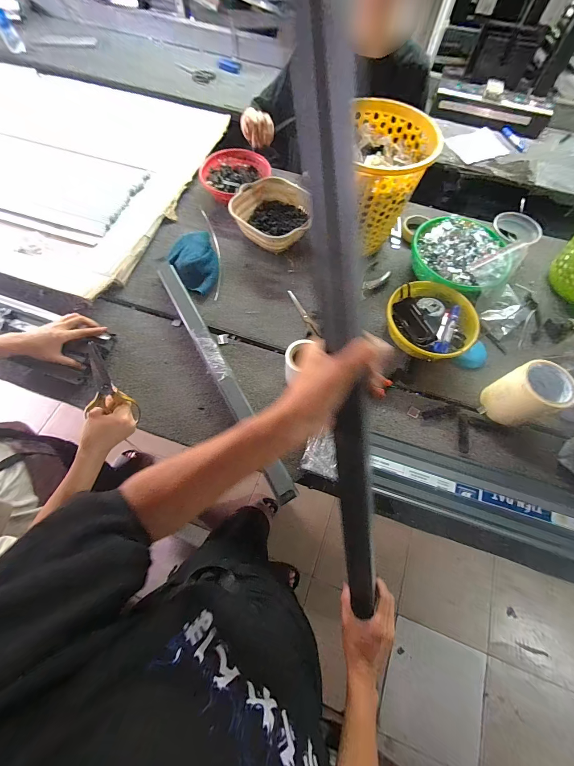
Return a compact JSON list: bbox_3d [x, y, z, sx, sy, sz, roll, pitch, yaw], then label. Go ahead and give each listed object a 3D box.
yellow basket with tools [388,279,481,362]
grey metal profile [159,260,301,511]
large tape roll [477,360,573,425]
[{"bbox_3d":[0.313,-0.133,0.653,0.182,0.073,0.195,-26,70,-12],"label":"yellow basket with tools"},{"bbox_3d":[-0.153,-0.040,0.626,0.047,0.039,0.628,-28,71,-13],"label":"grey metal profile"},{"bbox_3d":[0.461,0.024,0.568,0.100,0.123,0.094,-21,70,-10],"label":"large tape roll"}]

